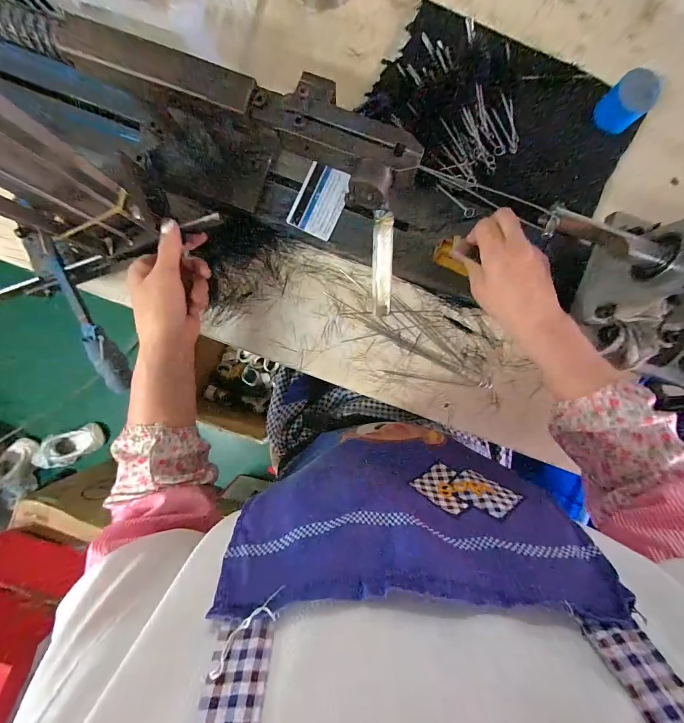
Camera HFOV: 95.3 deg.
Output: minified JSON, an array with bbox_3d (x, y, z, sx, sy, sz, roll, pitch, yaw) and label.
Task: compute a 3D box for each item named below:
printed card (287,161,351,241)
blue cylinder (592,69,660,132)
[{"bbox_3d":[-0.025,-0.188,0.366,0.054,0.004,0.078,25,91,0],"label":"printed card"},{"bbox_3d":[0.337,-0.305,0.368,0.042,0.037,0.049,-42,90,1],"label":"blue cylinder"}]

